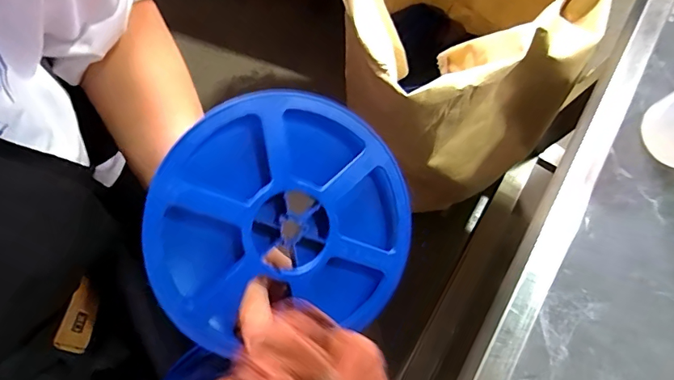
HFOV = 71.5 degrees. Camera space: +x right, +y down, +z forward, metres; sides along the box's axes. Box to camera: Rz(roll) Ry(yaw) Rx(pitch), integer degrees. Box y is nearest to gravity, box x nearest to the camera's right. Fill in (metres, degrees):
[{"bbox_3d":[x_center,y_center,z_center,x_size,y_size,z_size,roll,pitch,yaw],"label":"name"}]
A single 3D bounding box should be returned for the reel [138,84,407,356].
[{"bbox_3d":[-0.035,0.018,0.319,0.168,0.040,0.159,4,91,-23],"label":"reel"}]

